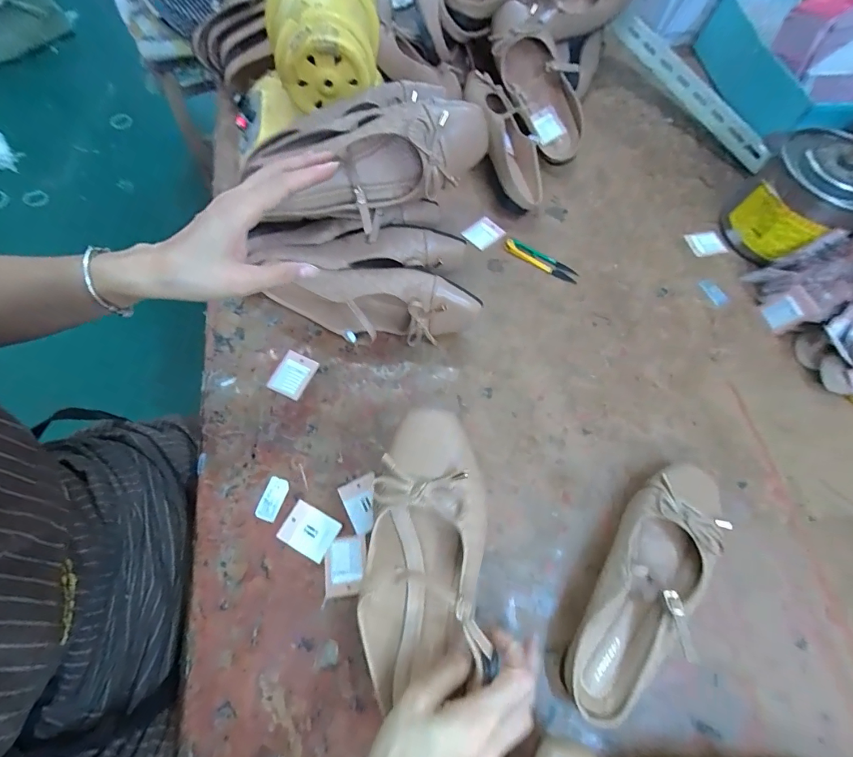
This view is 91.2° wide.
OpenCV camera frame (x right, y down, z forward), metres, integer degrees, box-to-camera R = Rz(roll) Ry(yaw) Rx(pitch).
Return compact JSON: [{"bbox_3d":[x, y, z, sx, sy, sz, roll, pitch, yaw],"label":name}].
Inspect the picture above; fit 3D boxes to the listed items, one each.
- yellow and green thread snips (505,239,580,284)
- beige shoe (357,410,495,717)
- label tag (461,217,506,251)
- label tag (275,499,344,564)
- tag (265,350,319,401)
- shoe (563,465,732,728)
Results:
[{"bbox_3d":[0.149,-0.154,0.544,0.101,0.005,0.022,31,68,10],"label":"yellow and green thread snips"},{"bbox_3d":[0.000,0.134,0.316,0.092,0.061,0.195,8,93,0],"label":"beige shoe"},{"bbox_3d":[0.078,-0.197,0.565,0.053,0.009,0.039,-41,74,-18],"label":"label tag"},{"bbox_3d":[-0.113,0.147,0.402,0.051,0.004,0.040,28,68,9],"label":"label tag"},{"bbox_3d":[-0.149,-0.004,0.467,0.039,0.004,0.051,22,67,6],"label":"tag"},{"bbox_3d":[0.202,0.186,0.381,0.087,0.045,0.236,34,69,11],"label":"shoe"}]

